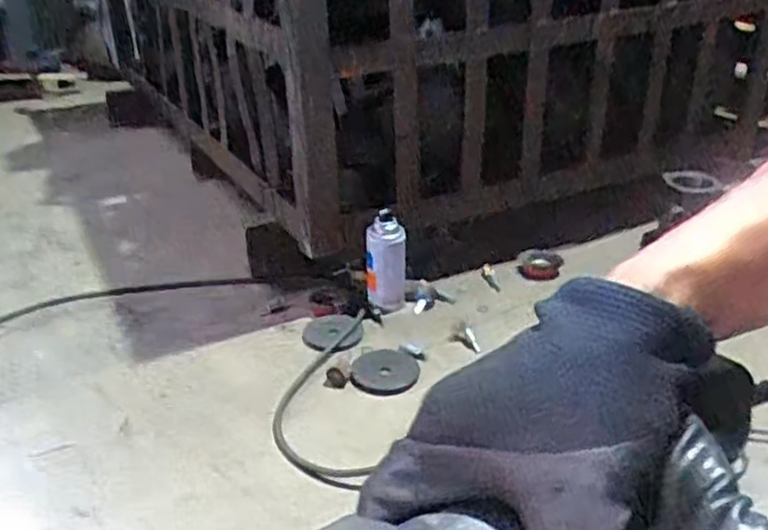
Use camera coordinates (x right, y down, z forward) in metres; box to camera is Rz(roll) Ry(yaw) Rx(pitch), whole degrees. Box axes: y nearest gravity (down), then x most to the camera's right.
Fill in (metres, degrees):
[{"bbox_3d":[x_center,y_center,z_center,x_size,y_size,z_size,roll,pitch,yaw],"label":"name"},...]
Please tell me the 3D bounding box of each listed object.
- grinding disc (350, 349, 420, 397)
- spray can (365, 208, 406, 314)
[{"bbox_3d":[0.002,0.142,0.986,0.087,0.009,0.092,-1,27,0],"label":"grinding disc"},{"bbox_3d":[0.003,-0.002,1.110,0.059,0.146,0.059,-1,27,0],"label":"spray can"}]

